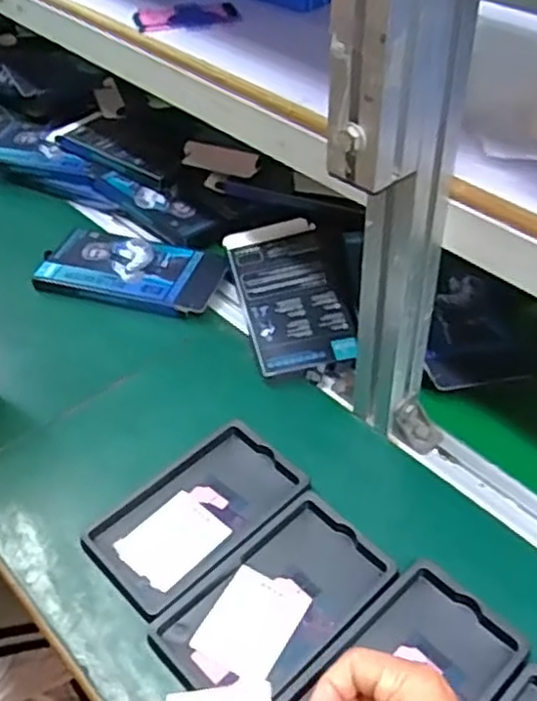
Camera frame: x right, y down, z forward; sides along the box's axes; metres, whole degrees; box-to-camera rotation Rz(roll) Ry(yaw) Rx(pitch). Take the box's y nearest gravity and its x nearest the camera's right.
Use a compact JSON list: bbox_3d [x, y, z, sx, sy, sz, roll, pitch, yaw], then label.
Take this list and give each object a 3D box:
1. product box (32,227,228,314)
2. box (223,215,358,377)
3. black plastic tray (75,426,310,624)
[{"bbox_3d":[-0.147,-0.084,0.772,0.195,0.021,0.098,12,44,12],"label":"product box"},{"bbox_3d":[0.018,-0.059,0.711,0.091,0.012,0.184,-14,57,-4],"label":"box"},{"bbox_3d":[-0.055,0.123,0.556,0.159,0.016,0.098,-32,52,-30],"label":"black plastic tray"}]

